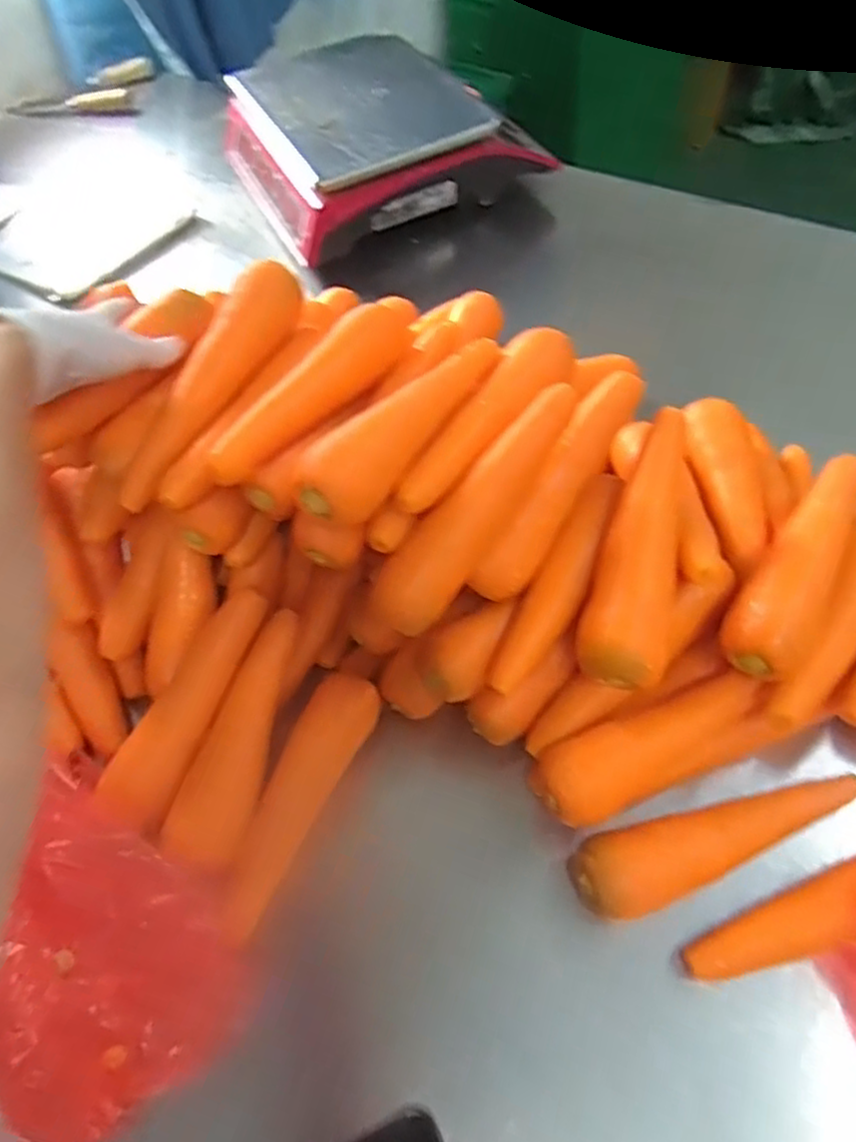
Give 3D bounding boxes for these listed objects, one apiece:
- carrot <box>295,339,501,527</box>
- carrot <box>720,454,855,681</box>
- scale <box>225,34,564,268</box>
[{"bbox_3d":[-0.008,-0.094,0.416,0.035,0.043,0.178,31,65,21],"label":"carrot"},{"bbox_3d":[0.243,-0.007,0.447,0.049,0.046,0.177,32,66,22],"label":"carrot"},{"bbox_3d":[-0.061,-0.512,0.827,0.292,0.108,0.292,-28,60,-12],"label":"scale"}]

